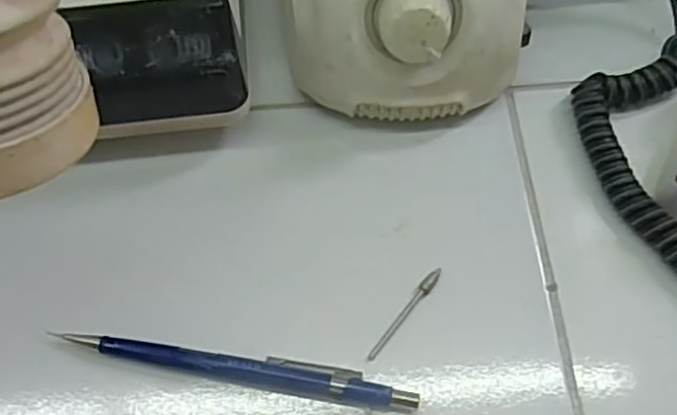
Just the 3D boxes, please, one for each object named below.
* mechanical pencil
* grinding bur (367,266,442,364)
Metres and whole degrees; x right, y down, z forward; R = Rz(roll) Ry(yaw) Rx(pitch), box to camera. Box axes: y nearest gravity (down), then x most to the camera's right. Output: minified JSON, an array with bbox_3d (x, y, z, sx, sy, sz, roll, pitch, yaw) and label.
[{"bbox_3d":[-0.037,0.060,0.255,0.133,0.010,0.013,10,64,6],"label":"mechanical pencil"},{"bbox_3d":[0.027,0.042,0.265,0.004,0.005,0.045,35,70,17],"label":"grinding bur"}]

